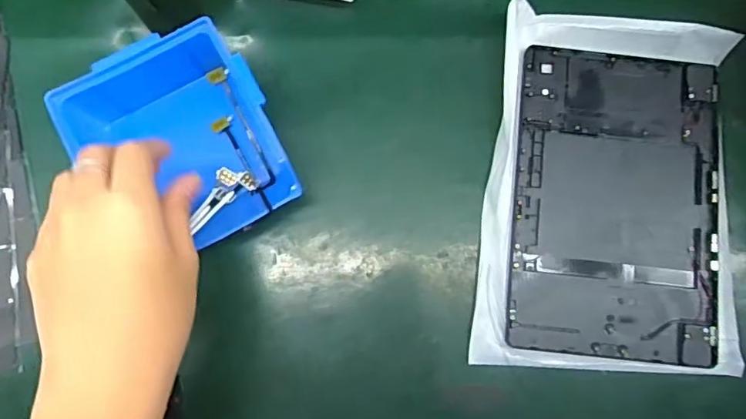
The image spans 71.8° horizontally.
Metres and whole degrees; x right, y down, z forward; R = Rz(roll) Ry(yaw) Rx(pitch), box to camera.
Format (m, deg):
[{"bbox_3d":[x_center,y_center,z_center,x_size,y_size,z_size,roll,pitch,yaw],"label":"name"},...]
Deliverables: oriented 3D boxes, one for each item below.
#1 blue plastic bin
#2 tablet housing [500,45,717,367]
[{"bbox_3d":[-0.129,-0.037,0.360,0.118,0.070,0.126,-30,83,-7],"label":"blue plastic bin"},{"bbox_3d":[0.189,-0.008,0.402,0.158,0.016,0.237,7,80,-2],"label":"tablet housing"}]

